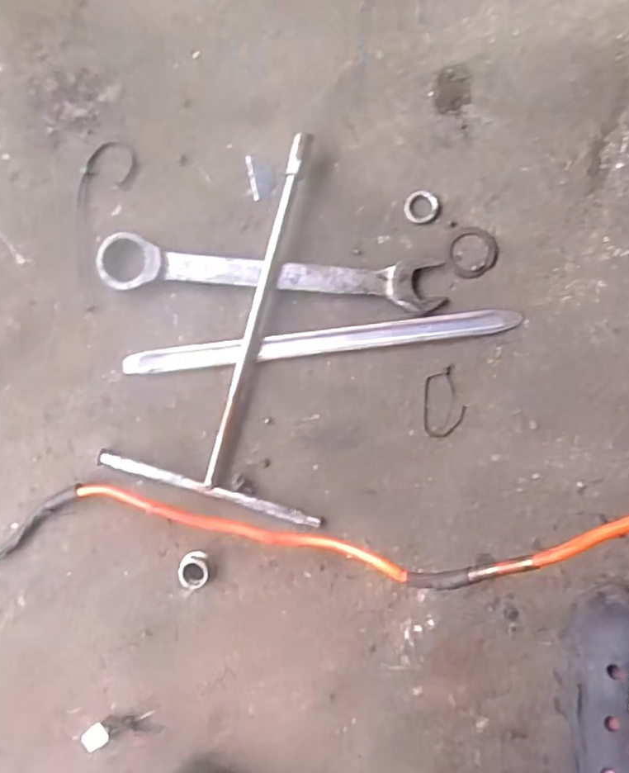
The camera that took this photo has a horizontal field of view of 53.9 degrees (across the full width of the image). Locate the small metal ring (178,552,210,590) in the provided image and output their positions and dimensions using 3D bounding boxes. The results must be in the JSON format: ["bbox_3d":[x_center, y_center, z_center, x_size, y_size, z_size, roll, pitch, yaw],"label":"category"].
[{"bbox_3d":[-0.090,0.137,0.462,0.020,0.014,0.026,-6,91,7],"label":"small metal ring"}]

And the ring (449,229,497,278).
[{"bbox_3d":[0.116,-0.097,0.450,0.034,0.004,0.036,0,92,7],"label":"ring"}]

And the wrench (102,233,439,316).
[{"bbox_3d":[-0.034,-0.083,0.457,0.252,0.021,0.039,5,93,7],"label":"wrench"}]

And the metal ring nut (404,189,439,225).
[{"bbox_3d":[0.078,-0.131,0.452,0.024,0.004,0.024,-1,92,7],"label":"metal ring nut"}]

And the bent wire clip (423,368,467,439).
[{"bbox_3d":[0.095,0.011,0.449,0.029,0.004,0.051,0,92,7],"label":"bent wire clip"}]

